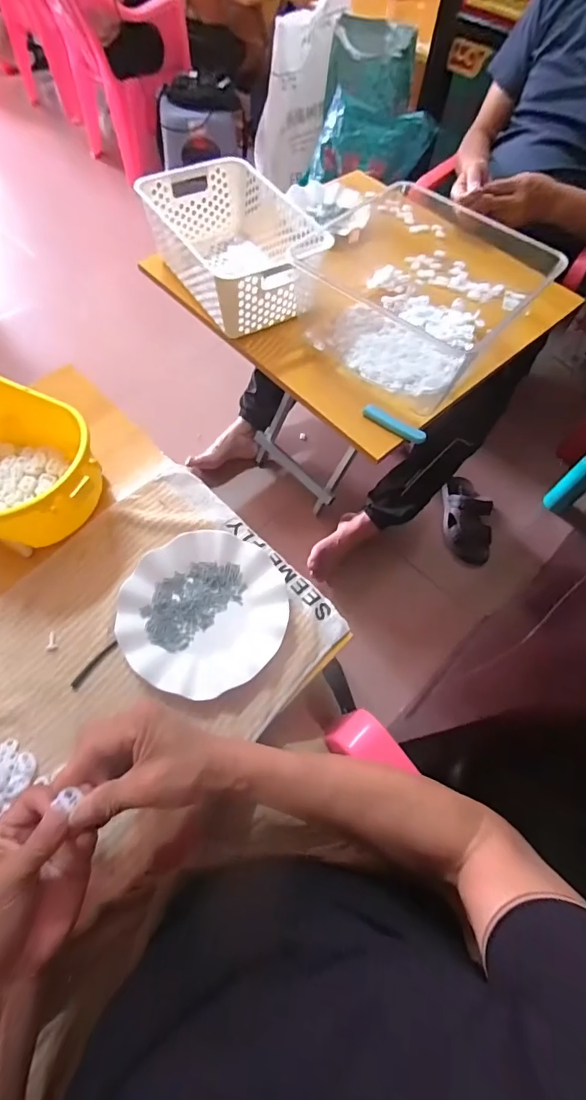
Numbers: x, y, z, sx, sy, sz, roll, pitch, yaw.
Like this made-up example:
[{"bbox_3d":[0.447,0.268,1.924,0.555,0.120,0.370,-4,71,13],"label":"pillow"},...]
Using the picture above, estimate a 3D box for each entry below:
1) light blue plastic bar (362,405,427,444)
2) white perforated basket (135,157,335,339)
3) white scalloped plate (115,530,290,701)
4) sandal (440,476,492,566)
[{"bbox_3d":[0.151,-0.188,0.654,0.102,0.013,0.020,37,67,14],"label":"light blue plastic bar"},{"bbox_3d":[-0.078,-0.521,0.751,0.239,0.105,0.341,-29,68,-16],"label":"white perforated basket"},{"bbox_3d":[-0.099,0.066,0.493,0.178,0.022,0.183,1,63,-3],"label":"white scalloped plate"},{"bbox_3d":[0.455,-0.086,1.161,0.105,0.103,0.244,3,63,-2],"label":"sandal"}]

